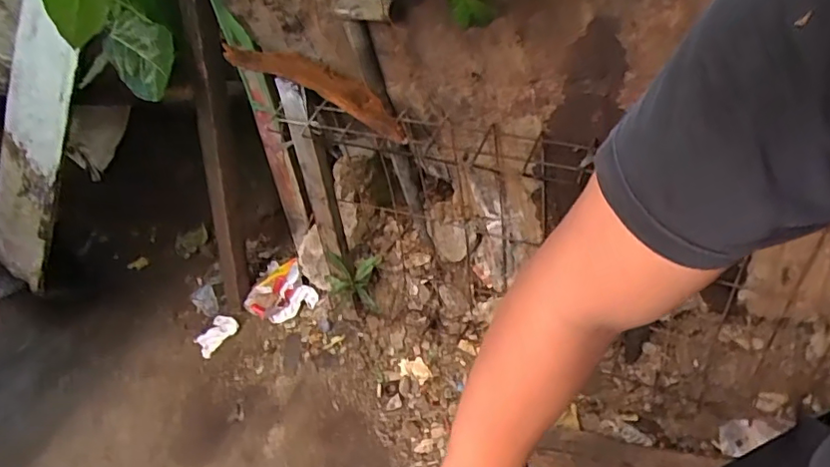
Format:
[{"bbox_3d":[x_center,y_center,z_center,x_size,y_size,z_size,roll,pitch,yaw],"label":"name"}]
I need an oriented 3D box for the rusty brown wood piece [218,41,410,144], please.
[{"bbox_3d":[-0.186,-0.275,1.054,0.401,0.066,0.080,27,48,10],"label":"rusty brown wood piece"}]

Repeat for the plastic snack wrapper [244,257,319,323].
[{"bbox_3d":[-0.386,0.169,1.616,0.193,0.109,0.151,-17,41,-13],"label":"plastic snack wrapper"}]

